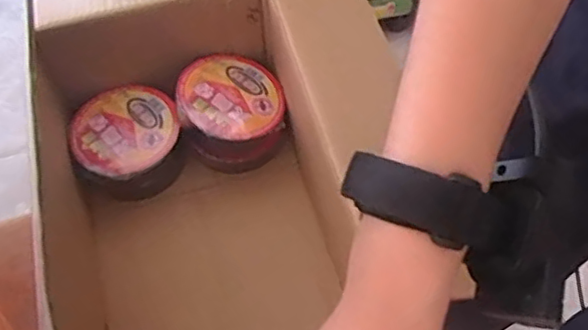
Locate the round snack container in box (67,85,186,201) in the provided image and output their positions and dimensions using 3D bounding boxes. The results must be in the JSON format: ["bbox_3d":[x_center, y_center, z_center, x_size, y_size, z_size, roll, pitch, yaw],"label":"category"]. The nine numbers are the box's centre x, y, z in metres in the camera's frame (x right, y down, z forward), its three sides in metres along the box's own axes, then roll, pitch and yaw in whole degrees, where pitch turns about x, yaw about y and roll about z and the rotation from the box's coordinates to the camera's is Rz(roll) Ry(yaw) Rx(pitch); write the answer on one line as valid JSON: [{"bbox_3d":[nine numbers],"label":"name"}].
[{"bbox_3d":[-0.151,-0.020,0.558,0.094,0.049,0.092,3,57,-4],"label":"round snack container in box"}]

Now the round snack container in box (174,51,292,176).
[{"bbox_3d":[-0.058,-0.048,0.568,0.092,0.065,0.095,3,57,-4],"label":"round snack container in box"}]

